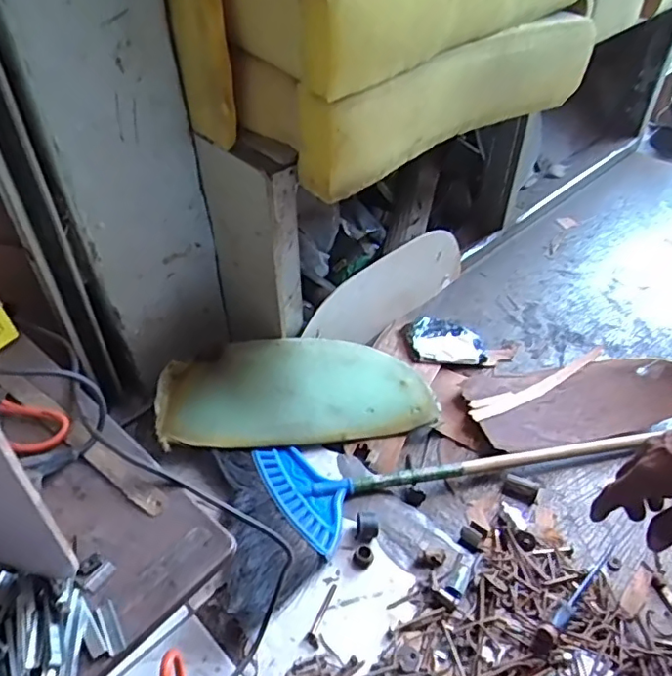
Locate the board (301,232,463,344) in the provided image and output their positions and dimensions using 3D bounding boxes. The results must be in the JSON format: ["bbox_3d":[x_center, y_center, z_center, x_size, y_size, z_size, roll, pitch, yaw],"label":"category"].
[{"bbox_3d":[0.098,-0.090,1.023,0.348,0.168,0.021,-33,55,-20],"label":"board"}]

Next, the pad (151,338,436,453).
[{"bbox_3d":[-0.052,0.081,0.874,0.405,0.051,0.154,-3,73,-12],"label":"pad"}]

